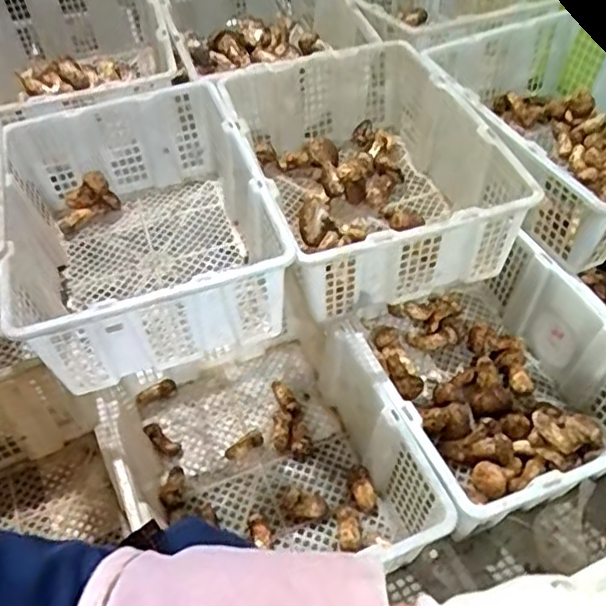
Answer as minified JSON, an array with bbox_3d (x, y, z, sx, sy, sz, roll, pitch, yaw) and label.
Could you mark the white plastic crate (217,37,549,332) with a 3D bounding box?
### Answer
[{"bbox_3d":[0.101,-0.210,1.006,0.358,0.170,0.464,-13,49,-10],"label":"white plastic crate"}]

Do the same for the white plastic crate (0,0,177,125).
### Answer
[{"bbox_3d":[-0.446,-0.474,1.236,0.353,0.171,0.520,-16,50,-12],"label":"white plastic crate"}]

